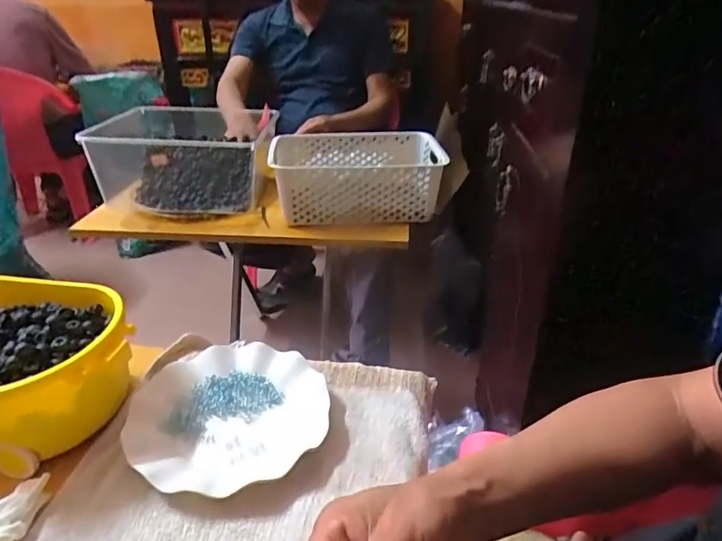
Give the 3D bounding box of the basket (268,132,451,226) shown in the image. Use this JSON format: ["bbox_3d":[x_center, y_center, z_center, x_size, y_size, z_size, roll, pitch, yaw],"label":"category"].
[{"bbox_3d":[-0.010,-0.180,0.977,0.311,0.110,0.220,-3,29,-4],"label":"basket"}]

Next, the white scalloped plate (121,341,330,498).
[{"bbox_3d":[-0.126,0.135,0.498,0.179,0.026,0.176,-1,29,0],"label":"white scalloped plate"}]

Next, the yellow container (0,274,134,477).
[{"bbox_3d":[-0.332,0.088,0.482,0.238,0.090,0.159,3,29,6],"label":"yellow container"}]

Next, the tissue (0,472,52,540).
[{"bbox_3d":[-0.267,0.190,0.403,0.034,0.023,0.057,12,32,22],"label":"tissue"}]

